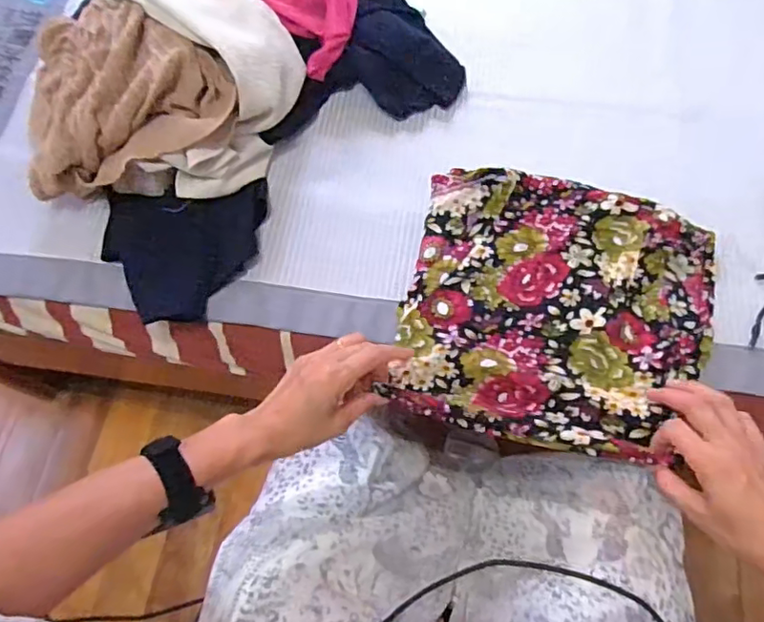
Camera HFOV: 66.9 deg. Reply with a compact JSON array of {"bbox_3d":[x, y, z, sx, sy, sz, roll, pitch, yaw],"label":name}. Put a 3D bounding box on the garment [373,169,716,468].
[{"bbox_3d":[0.178,-0.004,0.585,0.301,0.034,0.284,12,69,7],"label":"garment"}]

